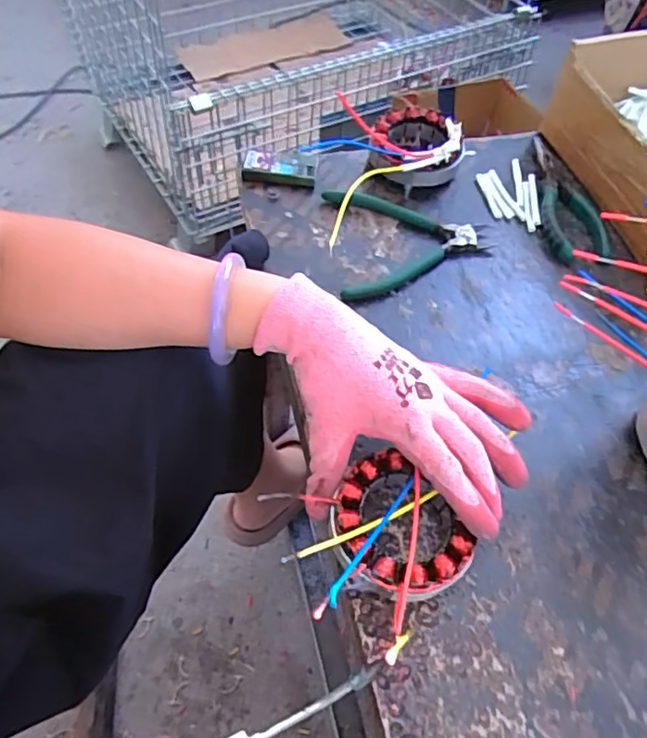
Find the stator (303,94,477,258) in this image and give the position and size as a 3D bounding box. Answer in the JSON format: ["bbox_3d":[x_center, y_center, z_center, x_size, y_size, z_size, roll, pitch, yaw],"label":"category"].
[{"bbox_3d":[0.047,-0.206,0.554,0.154,0.041,0.128,-24,61,-19],"label":"stator"}]

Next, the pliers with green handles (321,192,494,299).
[{"bbox_3d":[0.076,-0.114,0.515,0.137,0.012,0.114,-6,57,-8],"label":"pliers with green handles"}]

